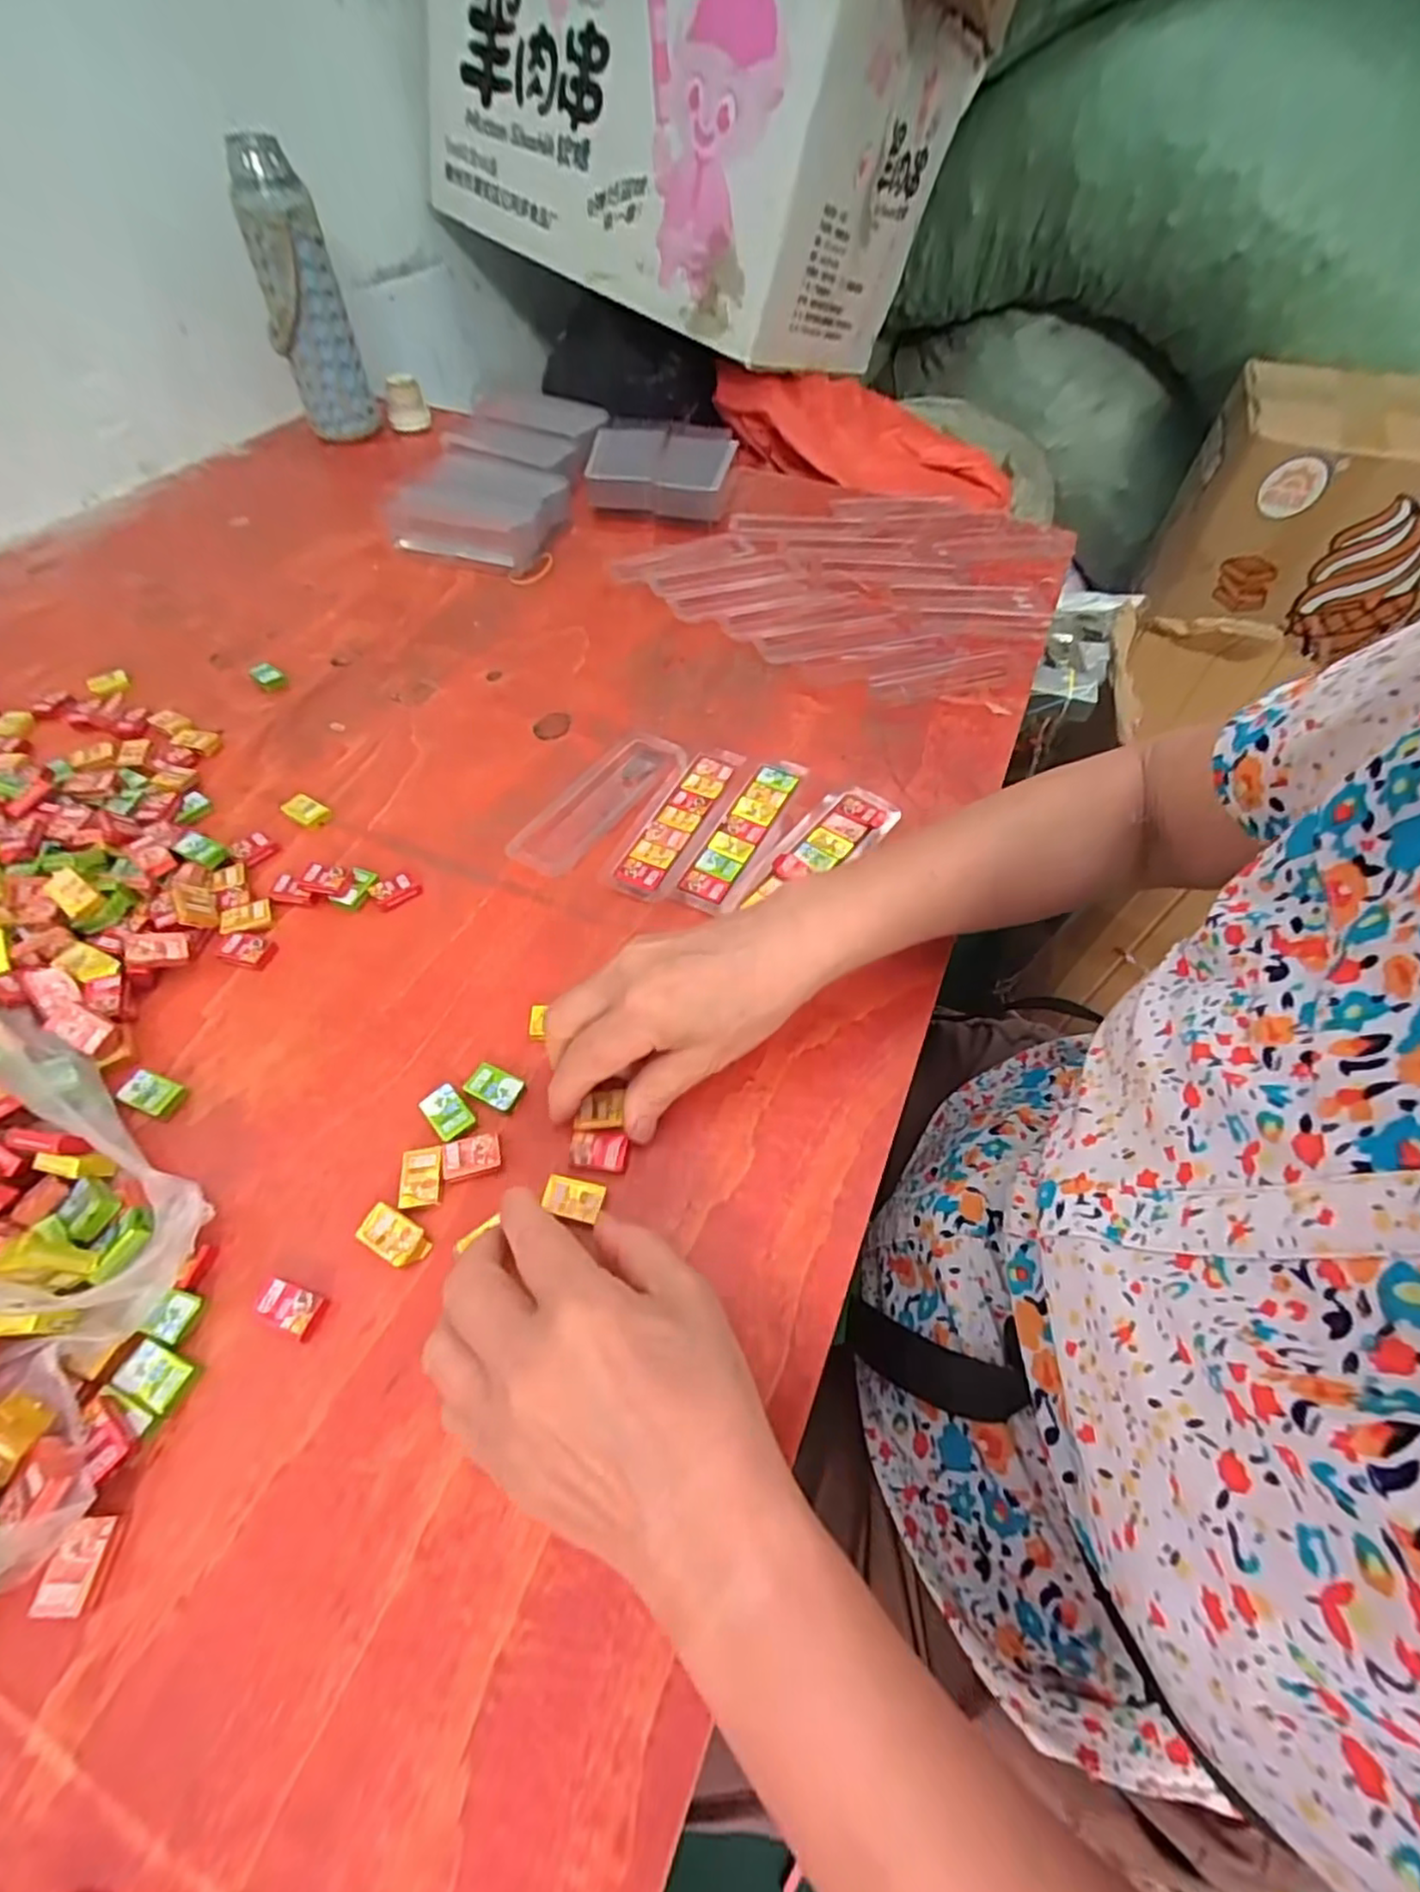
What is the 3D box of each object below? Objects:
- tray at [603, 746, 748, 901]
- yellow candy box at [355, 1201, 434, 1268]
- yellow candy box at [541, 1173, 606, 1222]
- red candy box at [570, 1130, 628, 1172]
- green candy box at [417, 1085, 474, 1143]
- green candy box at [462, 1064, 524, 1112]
[{"bbox_3d":[-0.020,-0.082,0.435,0.040,0.007,0.136,21,57,13],"label":"tray"},{"bbox_3d":[-0.133,0.123,0.289,0.031,0.007,0.017,24,58,15],"label":"yellow candy box"},{"bbox_3d":[-0.060,0.111,0.300,0.026,0.006,0.016,9,55,5],"label":"yellow candy box"},{"bbox_3d":[-0.051,0.094,0.311,0.026,0.007,0.016,9,55,5],"label":"red candy box"},{"bbox_3d":[-0.123,0.078,0.320,0.018,0.005,0.026,-37,63,-23],"label":"green candy box"},{"bbox_3d":[-0.104,0.068,0.328,0.027,0.007,0.017,22,58,14],"label":"green candy box"}]

